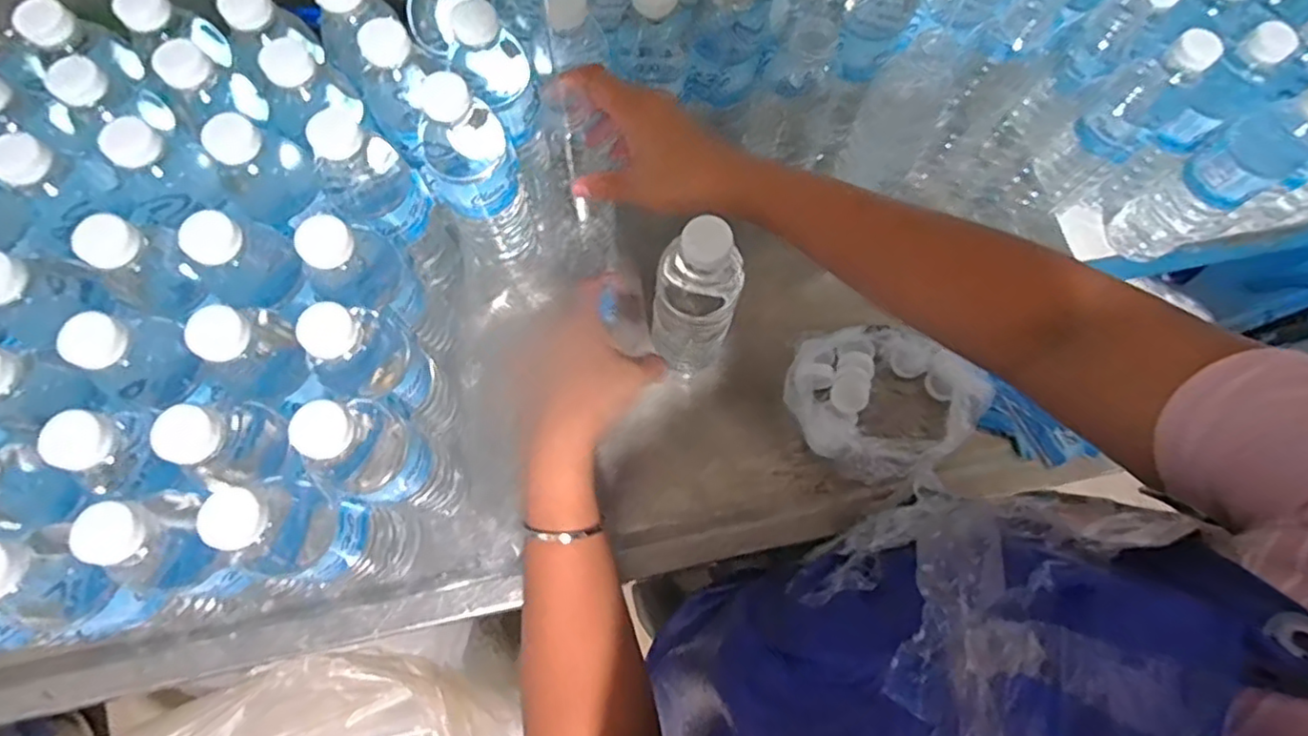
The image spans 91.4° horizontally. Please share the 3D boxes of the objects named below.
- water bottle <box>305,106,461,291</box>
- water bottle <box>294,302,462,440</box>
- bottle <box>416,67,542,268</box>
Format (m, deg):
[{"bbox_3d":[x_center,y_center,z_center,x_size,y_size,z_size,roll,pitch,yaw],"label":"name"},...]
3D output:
[{"bbox_3d":[-0.203,-0.120,0.492,0.061,0.196,0.062,1,72,-2],"label":"water bottle"},{"bbox_3d":[-0.179,0.014,0.457,0.054,0.199,0.056,1,72,-2],"label":"water bottle"},{"bbox_3d":[-0.133,-0.151,0.493,0.064,0.176,0.059,-21,74,-8],"label":"bottle"}]

